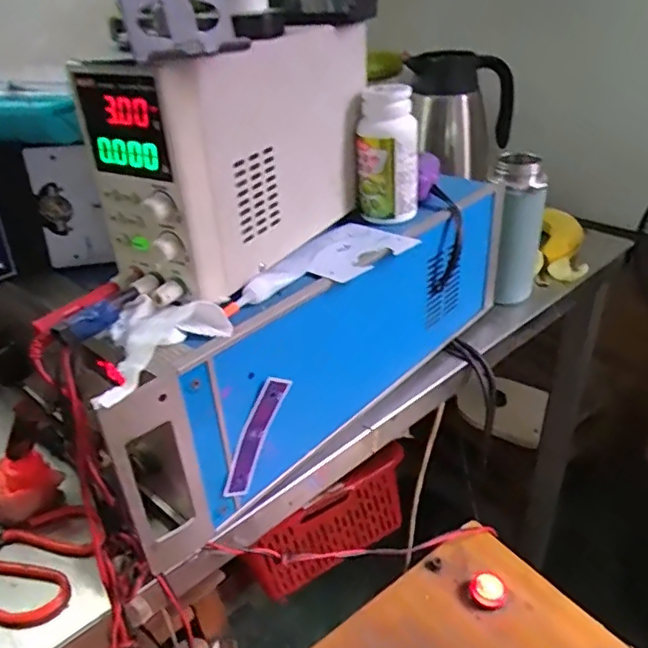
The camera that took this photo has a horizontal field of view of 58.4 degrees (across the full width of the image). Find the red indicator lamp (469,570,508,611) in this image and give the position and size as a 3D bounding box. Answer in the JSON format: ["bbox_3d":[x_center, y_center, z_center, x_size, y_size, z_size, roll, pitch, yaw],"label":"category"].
[{"bbox_3d":[0.141,0.224,0.492,0.030,0.009,0.032,-2,32,1],"label":"red indicator lamp"}]

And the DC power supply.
[{"bbox_3d":[-0.060,-0.129,0.430,0.087,0.141,0.238,14,36,25],"label":"DC power supply"}]

